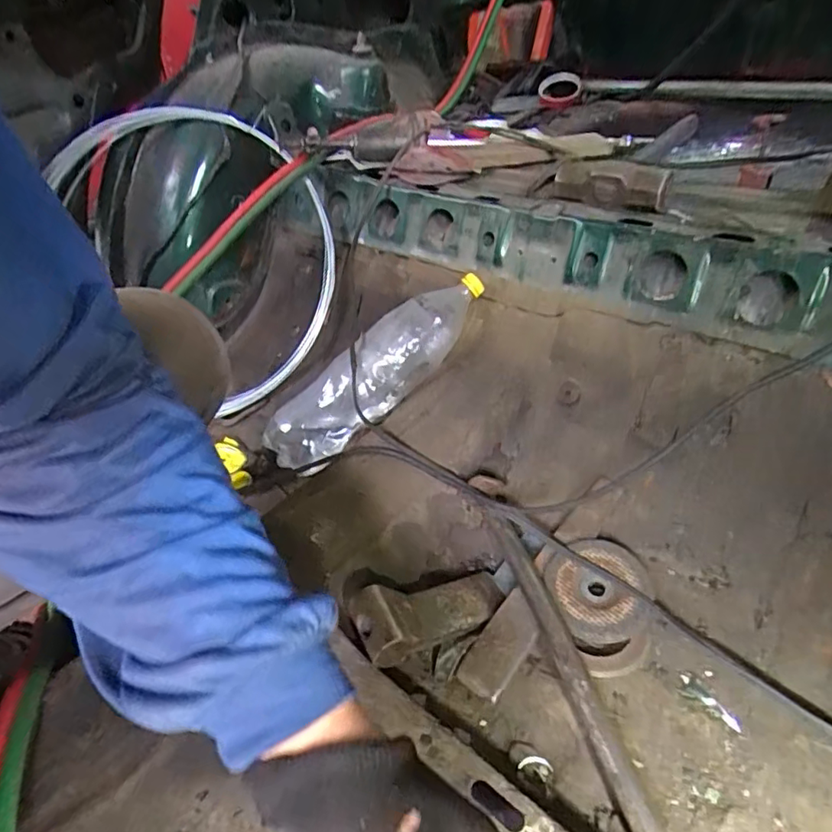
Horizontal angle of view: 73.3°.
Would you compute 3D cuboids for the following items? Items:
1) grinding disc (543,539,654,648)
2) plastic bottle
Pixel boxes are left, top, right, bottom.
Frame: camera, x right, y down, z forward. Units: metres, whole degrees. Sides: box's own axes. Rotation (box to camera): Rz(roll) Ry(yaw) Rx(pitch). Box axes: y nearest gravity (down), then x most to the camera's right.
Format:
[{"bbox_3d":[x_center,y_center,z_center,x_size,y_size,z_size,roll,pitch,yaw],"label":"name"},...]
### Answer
[{"bbox_3d":[0.172,0.159,0.517,0.088,0.010,0.094,-8,51,10],"label":"grinding disc"},{"bbox_3d":[-0.048,-0.053,0.698,0.332,0.079,0.083,-41,40,2],"label":"plastic bottle"}]

